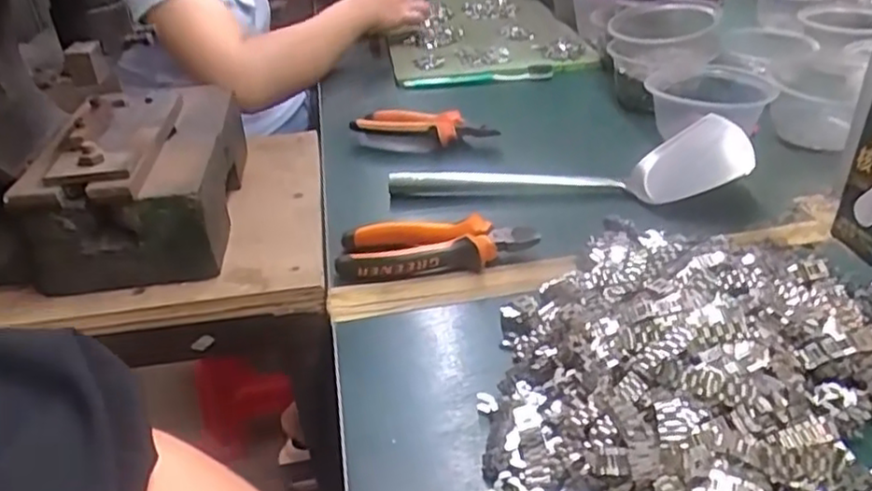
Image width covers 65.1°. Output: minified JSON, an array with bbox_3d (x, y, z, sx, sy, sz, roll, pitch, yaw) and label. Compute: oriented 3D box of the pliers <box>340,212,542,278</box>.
[{"bbox_3d":[0.000,0.001,0.516,0.147,0.031,0.052,-2,34,3],"label":"pliers"}]

